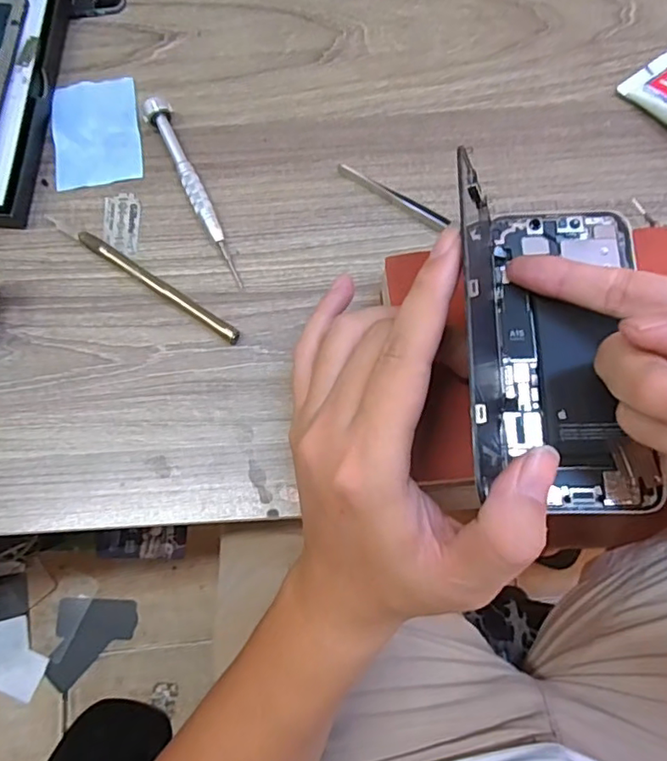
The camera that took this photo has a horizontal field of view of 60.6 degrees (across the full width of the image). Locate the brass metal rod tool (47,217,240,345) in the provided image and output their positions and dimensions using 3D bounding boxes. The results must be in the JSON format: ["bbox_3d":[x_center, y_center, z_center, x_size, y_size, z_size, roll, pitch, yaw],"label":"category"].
[{"bbox_3d":[-0.109,-0.060,0.328,0.133,0.009,0.009,33,79,9],"label":"brass metal rod tool"}]

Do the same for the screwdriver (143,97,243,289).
[{"bbox_3d":[-0.082,-0.113,0.337,0.014,0.018,0.125,-25,77,-5],"label":"screwdriver"}]

